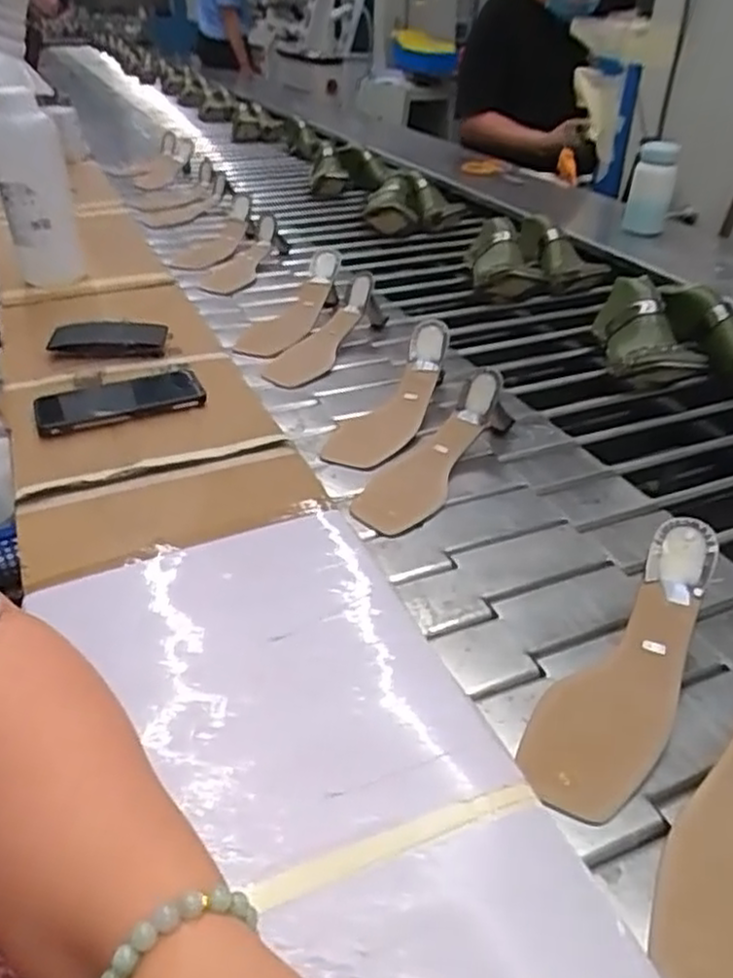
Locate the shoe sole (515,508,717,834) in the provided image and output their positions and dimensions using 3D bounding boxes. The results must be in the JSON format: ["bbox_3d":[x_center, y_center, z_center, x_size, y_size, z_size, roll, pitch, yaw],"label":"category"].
[{"bbox_3d":[0.182,0.117,0.498,0.074,0.025,0.230,24,61,27],"label":"shoe sole"}]

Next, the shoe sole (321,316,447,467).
[{"bbox_3d":[0.030,-0.102,0.826,0.079,0.034,0.231,21,64,24],"label":"shoe sole"}]

